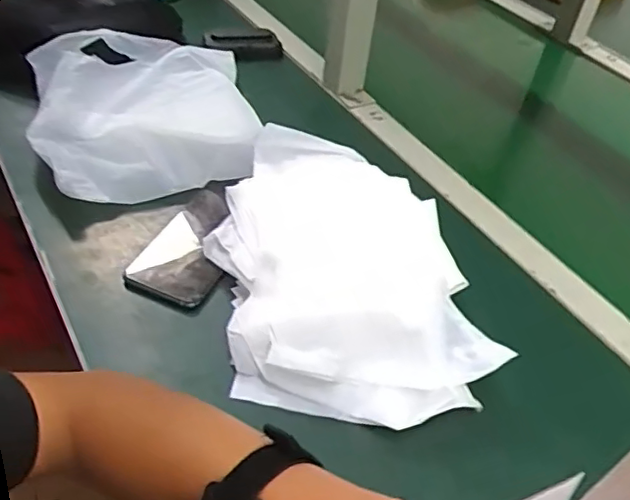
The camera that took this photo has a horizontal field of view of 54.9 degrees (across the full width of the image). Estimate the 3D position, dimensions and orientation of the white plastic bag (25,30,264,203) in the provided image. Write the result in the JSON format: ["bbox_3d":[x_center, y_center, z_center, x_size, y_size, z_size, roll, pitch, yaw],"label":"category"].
[{"bbox_3d":[-0.189,-0.162,0.669,0.232,0.047,0.256,-5,45,-13],"label":"white plastic bag"}]

